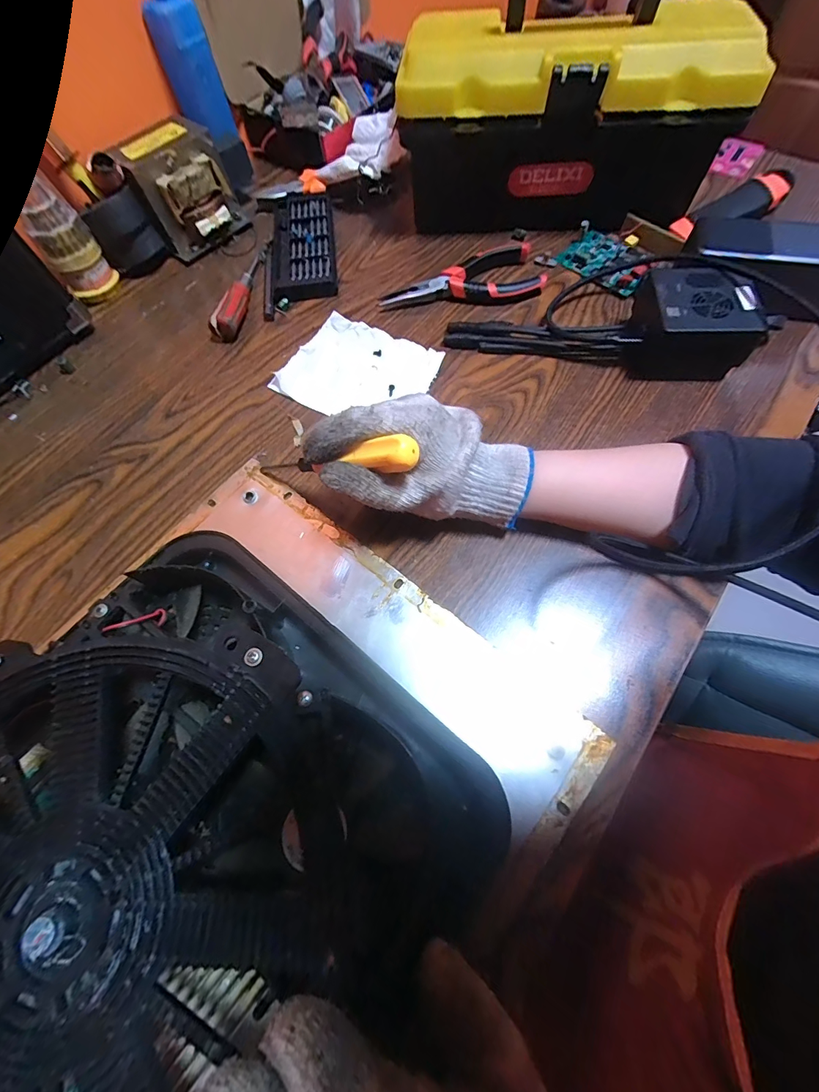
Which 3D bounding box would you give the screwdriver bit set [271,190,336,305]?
[{"bbox_3d":[-0.114,-0.323,0.443,0.064,0.015,0.158,-7,67,0],"label":"screwdriver bit set"}]

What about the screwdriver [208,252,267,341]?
[{"bbox_3d":[-0.169,-0.262,0.418,0.025,0.025,0.133,5,67,5],"label":"screwdriver"}]

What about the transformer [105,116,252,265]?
[{"bbox_3d":[-0.236,-0.374,0.436,0.080,0.081,0.094,42,75,18],"label":"transformer"}]

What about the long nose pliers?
[{"bbox_3d":[0.050,-0.261,0.406,0.154,0.020,0.059,-8,67,-1],"label":"long nose pliers"}]

